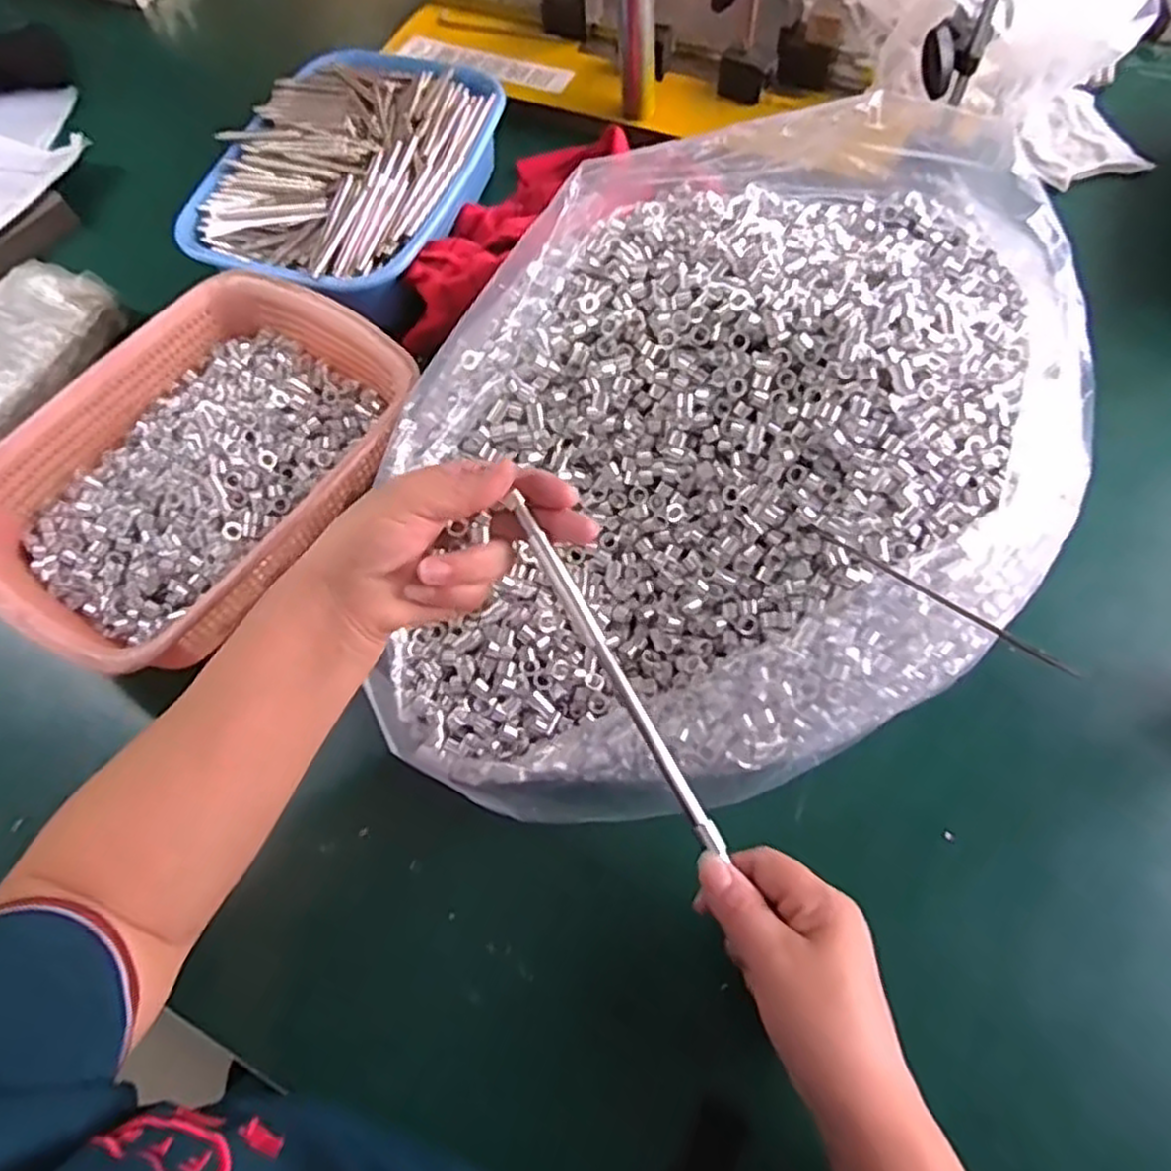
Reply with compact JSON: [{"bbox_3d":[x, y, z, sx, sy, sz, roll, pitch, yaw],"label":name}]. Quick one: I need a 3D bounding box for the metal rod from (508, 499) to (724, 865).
[{"bbox_3d":[0.016,0.046,0.395,0.009,0.012,0.206,-29,87,-11],"label":"metal rod"}]

